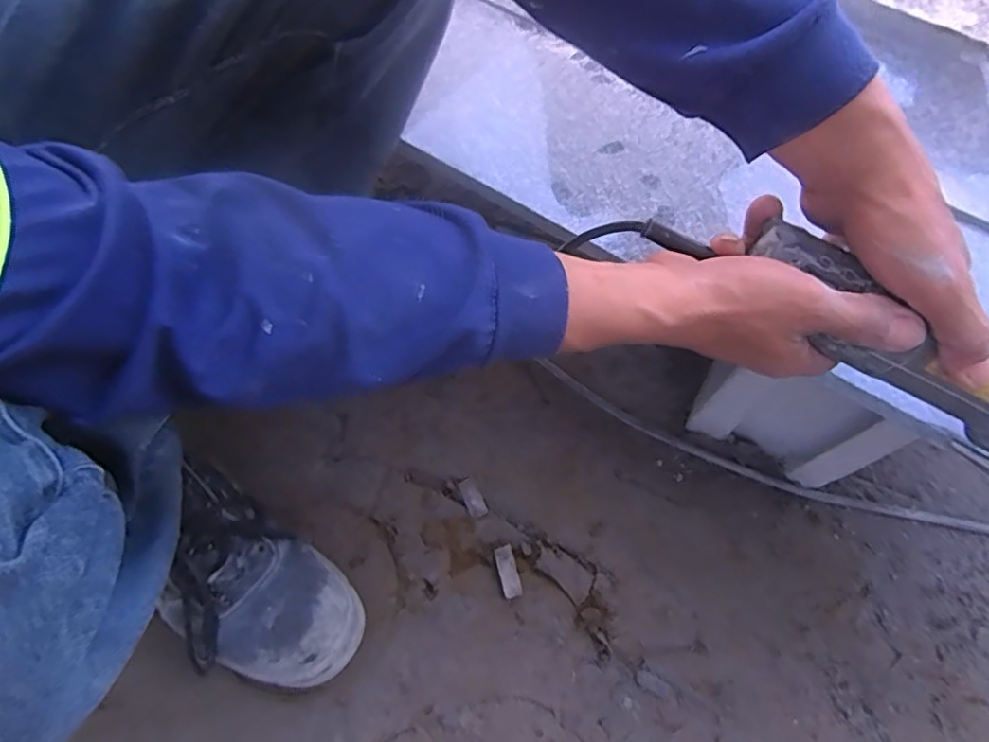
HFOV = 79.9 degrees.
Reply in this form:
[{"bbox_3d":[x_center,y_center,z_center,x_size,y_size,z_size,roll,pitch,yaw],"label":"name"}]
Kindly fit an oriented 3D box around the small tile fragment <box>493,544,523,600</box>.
[{"bbox_3d":[0.013,0.186,0.549,0.018,0.011,0.046,-14,66,-8],"label":"small tile fragment"}]

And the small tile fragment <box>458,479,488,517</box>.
[{"bbox_3d":[-0.022,0.125,0.582,0.017,0.004,0.039,-22,67,-12],"label":"small tile fragment"}]

